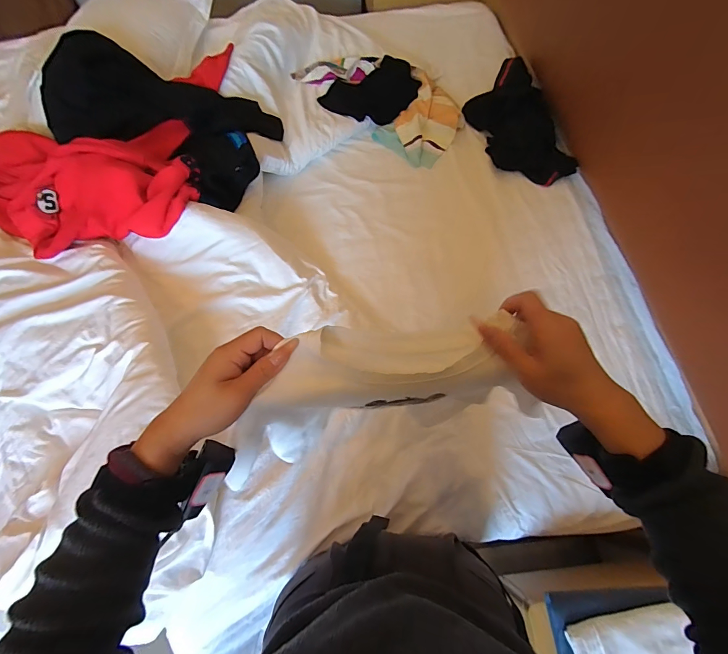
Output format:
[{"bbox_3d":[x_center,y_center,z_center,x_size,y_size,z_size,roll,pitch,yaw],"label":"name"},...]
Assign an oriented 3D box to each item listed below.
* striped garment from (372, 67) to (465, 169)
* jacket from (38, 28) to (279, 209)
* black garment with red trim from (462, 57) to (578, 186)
[{"bbox_3d":[0.182,-0.645,1.086,0.230,0.044,0.282,34,74,13],"label":"striped garment"},{"bbox_3d":[-0.549,-0.573,0.956,0.613,0.151,0.376,21,70,11],"label":"jacket"},{"bbox_3d":[0.450,-0.613,1.034,0.219,0.062,0.444,-12,67,-3],"label":"black garment with red trim"}]

